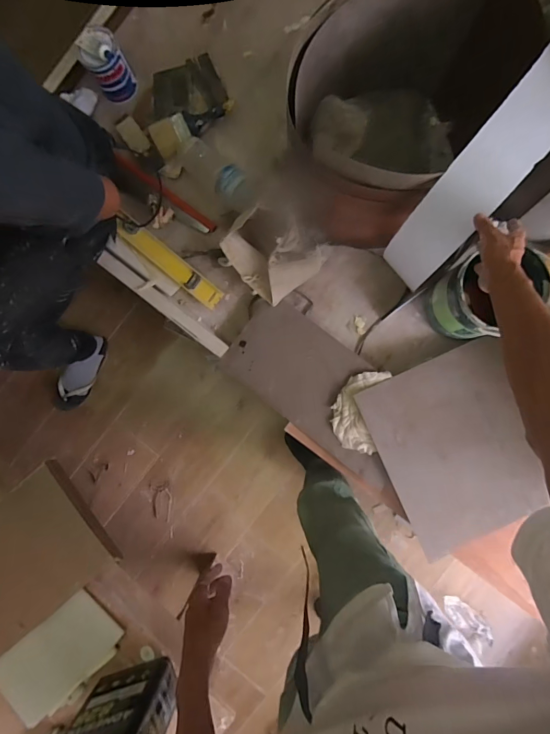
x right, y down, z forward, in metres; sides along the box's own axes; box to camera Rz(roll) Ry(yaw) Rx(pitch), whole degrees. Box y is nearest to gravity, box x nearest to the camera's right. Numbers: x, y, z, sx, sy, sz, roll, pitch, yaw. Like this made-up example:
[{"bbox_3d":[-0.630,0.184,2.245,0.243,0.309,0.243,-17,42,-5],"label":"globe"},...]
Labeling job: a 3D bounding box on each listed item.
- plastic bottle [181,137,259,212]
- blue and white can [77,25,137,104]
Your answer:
[{"bbox_3d":[-0.139,-0.479,0.951,0.085,0.082,0.228,-45,87,1],"label":"plastic bottle"},{"bbox_3d":[-0.416,-0.748,0.935,0.091,0.122,0.103,-36,88,2],"label":"blue and white can"}]

